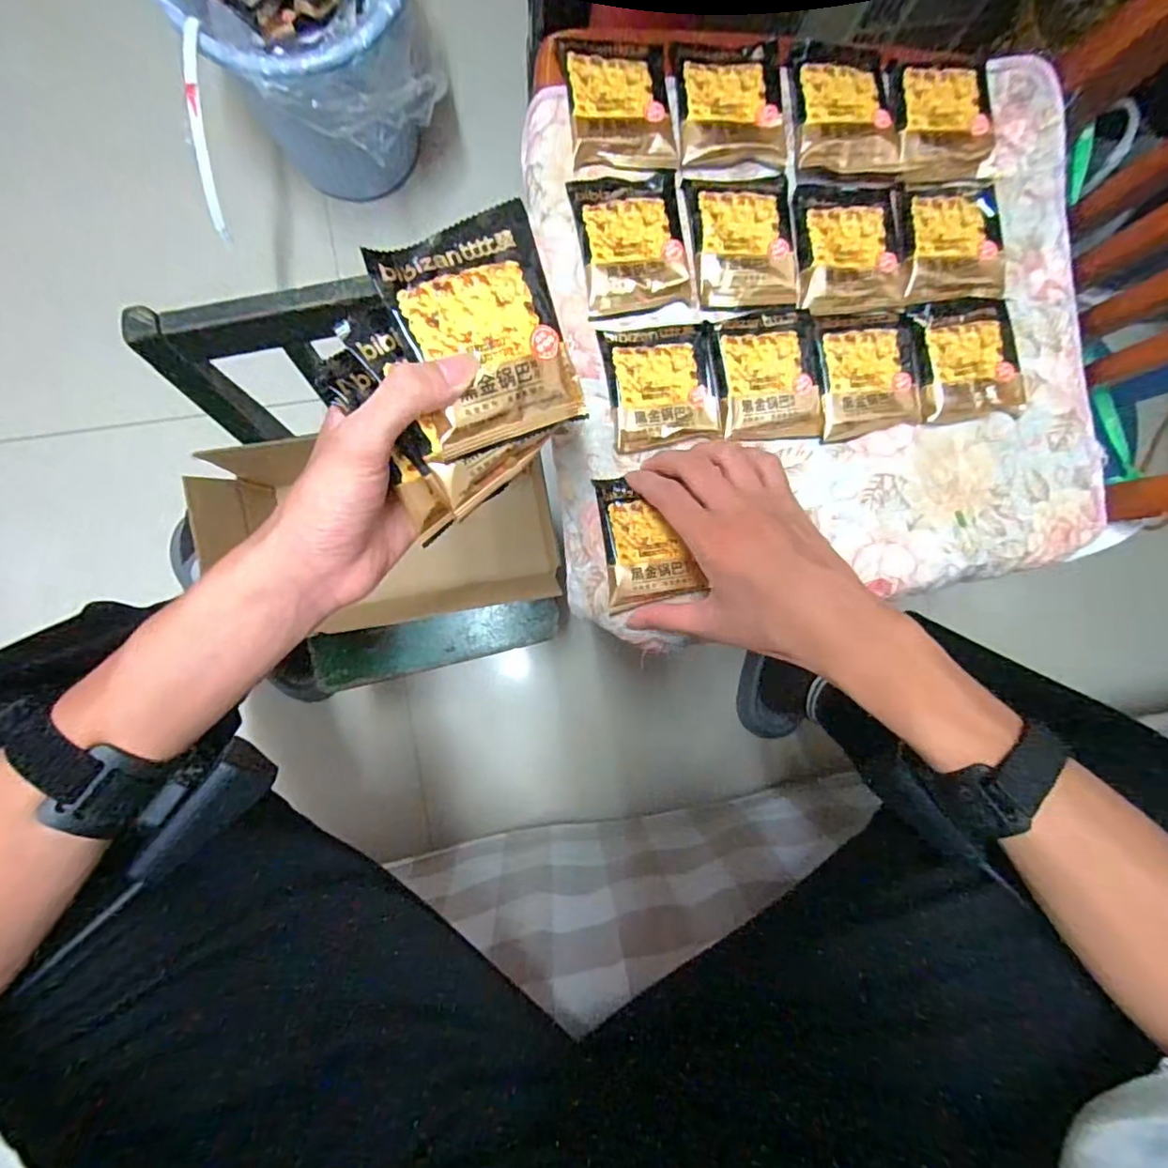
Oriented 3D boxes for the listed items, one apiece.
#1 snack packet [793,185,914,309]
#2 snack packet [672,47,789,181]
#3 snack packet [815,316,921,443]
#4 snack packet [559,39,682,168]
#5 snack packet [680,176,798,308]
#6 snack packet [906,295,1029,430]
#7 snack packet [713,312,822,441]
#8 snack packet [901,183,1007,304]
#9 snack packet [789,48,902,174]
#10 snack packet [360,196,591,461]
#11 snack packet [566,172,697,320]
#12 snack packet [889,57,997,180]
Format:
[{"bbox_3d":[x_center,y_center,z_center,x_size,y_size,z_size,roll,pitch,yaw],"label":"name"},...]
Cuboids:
[{"bbox_3d":[0.195,-0.244,0.416,0.079,0.010,0.087,-3,90,-5],"label":"snack packet"},{"bbox_3d":[0.103,-0.337,0.411,0.076,0.016,0.085,-6,90,-5],"label":"snack packet"},{"bbox_3d":[0.204,-0.153,0.417,0.076,0.012,0.084,-12,90,-5],"label":"snack packet"},{"bbox_3d":[0.026,-0.332,0.397,0.072,0.013,0.086,-7,90,-5],"label":"snack packet"},{"bbox_3d":[0.113,-0.245,0.408,0.075,0.014,0.092,-5,90,-5],"label":"snack packet"},{"bbox_3d":[0.283,-0.167,0.425,0.078,0.011,0.086,-9,90,-5],"label":"snack packet"},{"bbox_3d":[0.131,-0.147,0.407,0.073,0.013,0.086,-8,90,-5],"label":"snack packet"},{"bbox_3d":[0.271,-0.253,0.425,0.078,0.011,0.084,-7,90,-5],"label":"snack packet"},{"bbox_3d":[0.187,-0.341,0.415,0.076,0.015,0.089,-7,90,-5],"label":"snack packet"},{"bbox_3d":[-0.045,-0.115,0.263,0.075,0.013,0.094,-22,103,-19],"label":"snack packet"},{"bbox_3d":[0.034,-0.237,0.399,0.074,0.014,0.093,-10,90,-5],"label":"snack packet"},{"bbox_3d":[0.265,-0.343,0.424,0.074,0.012,0.087,-3,90,-5],"label":"snack packet"}]

